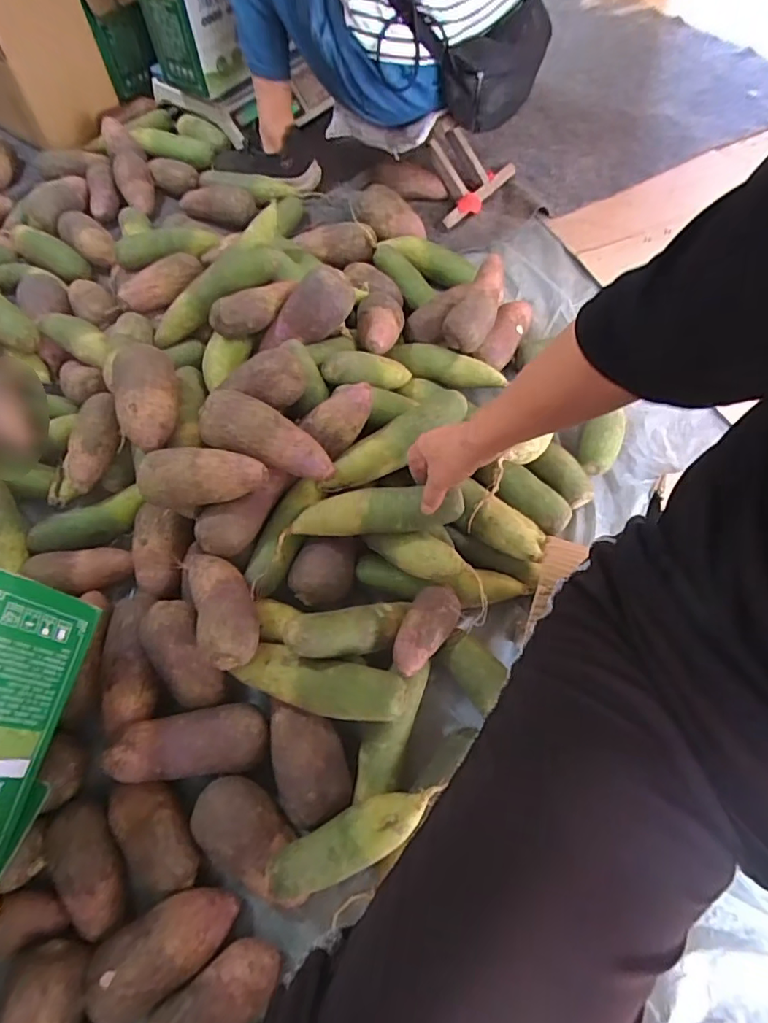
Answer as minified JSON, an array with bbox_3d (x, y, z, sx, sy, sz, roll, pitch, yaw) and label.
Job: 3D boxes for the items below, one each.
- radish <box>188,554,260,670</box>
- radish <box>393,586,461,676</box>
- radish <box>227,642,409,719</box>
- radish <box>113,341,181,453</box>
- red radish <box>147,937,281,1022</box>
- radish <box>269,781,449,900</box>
[{"bbox_3d":[-0.190,0.106,0.610,0.068,0.051,0.153,-21,64,-9],"label":"radish"},{"bbox_3d":[0.051,0.141,0.626,0.054,0.047,0.116,27,66,14],"label":"radish"},{"bbox_3d":[-0.072,0.199,0.601,0.198,0.051,0.061,12,63,7],"label":"radish"},{"bbox_3d":[-0.314,-0.154,0.696,0.077,0.062,0.128,-9,63,-4],"label":"radish"},{"bbox_3d":[-0.163,0.475,0.506,0.128,0.047,0.059,-34,67,-15],"label":"red radish"},{"bbox_3d":[-0.026,0.327,0.531,0.185,0.059,0.052,-25,65,-11],"label":"radish"}]

